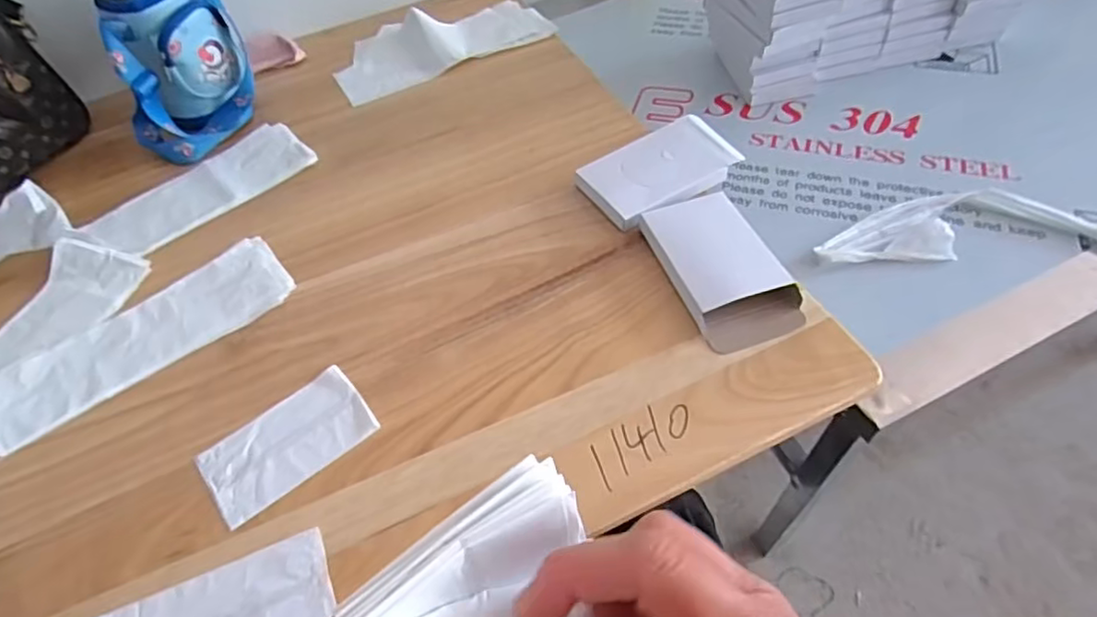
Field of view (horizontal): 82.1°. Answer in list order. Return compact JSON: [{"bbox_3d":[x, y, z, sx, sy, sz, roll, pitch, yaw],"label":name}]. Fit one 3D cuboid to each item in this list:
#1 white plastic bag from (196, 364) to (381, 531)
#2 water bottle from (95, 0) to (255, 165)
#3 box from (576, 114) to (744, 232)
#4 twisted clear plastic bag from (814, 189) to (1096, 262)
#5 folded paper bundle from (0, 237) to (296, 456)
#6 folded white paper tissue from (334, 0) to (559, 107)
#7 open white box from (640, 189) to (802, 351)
[{"bbox_3d":[-0.202,0.103,0.489,0.123,0.004,0.072,-35,58,-20],"label":"white plastic bag"},{"bbox_3d":[-0.406,-0.282,0.666,0.144,0.199,0.118,-28,56,-15],"label":"water bottle"},{"bbox_3d":[0.115,-0.139,0.631,0.153,0.020,0.094,-27,56,-15],"label":"box"},{"bbox_3d":[0.466,-0.054,0.647,0.376,0.081,0.110,5,54,10],"label":"twisted clear plastic bag"},{"bbox_3d":[-0.363,0.020,0.559,0.258,0.010,0.091,-33,58,-19],"label":"folded paper bundle"},{"bbox_3d":[-0.141,-0.350,0.810,0.275,0.027,0.131,-26,56,-14],"label":"folded white paper tissue"},{"bbox_3d":[0.150,-0.037,0.549,0.087,0.020,0.153,-17,54,-8],"label":"open white box"}]

